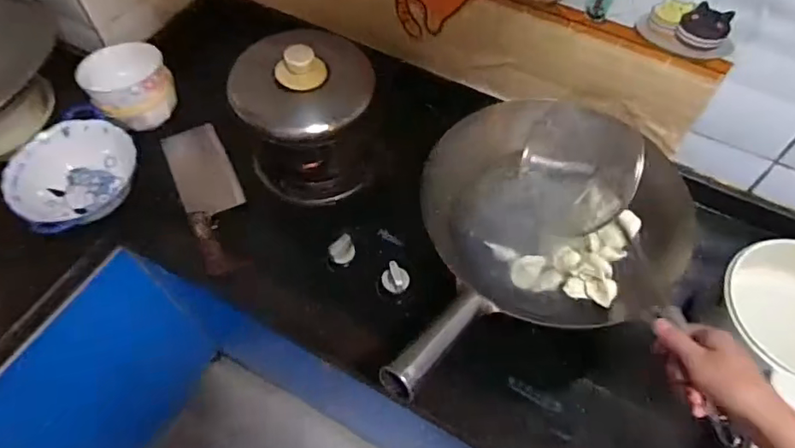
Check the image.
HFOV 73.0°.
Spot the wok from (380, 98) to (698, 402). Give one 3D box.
[{"bbox_3d":[0.149,0.039,0.688,0.466,0.137,0.270,-40,66,-22],"label":"wok"}]

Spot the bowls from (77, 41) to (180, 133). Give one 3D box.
[{"bbox_3d":[-0.457,-0.236,0.927,0.132,0.091,0.117,-38,66,-21],"label":"bowls"}]

